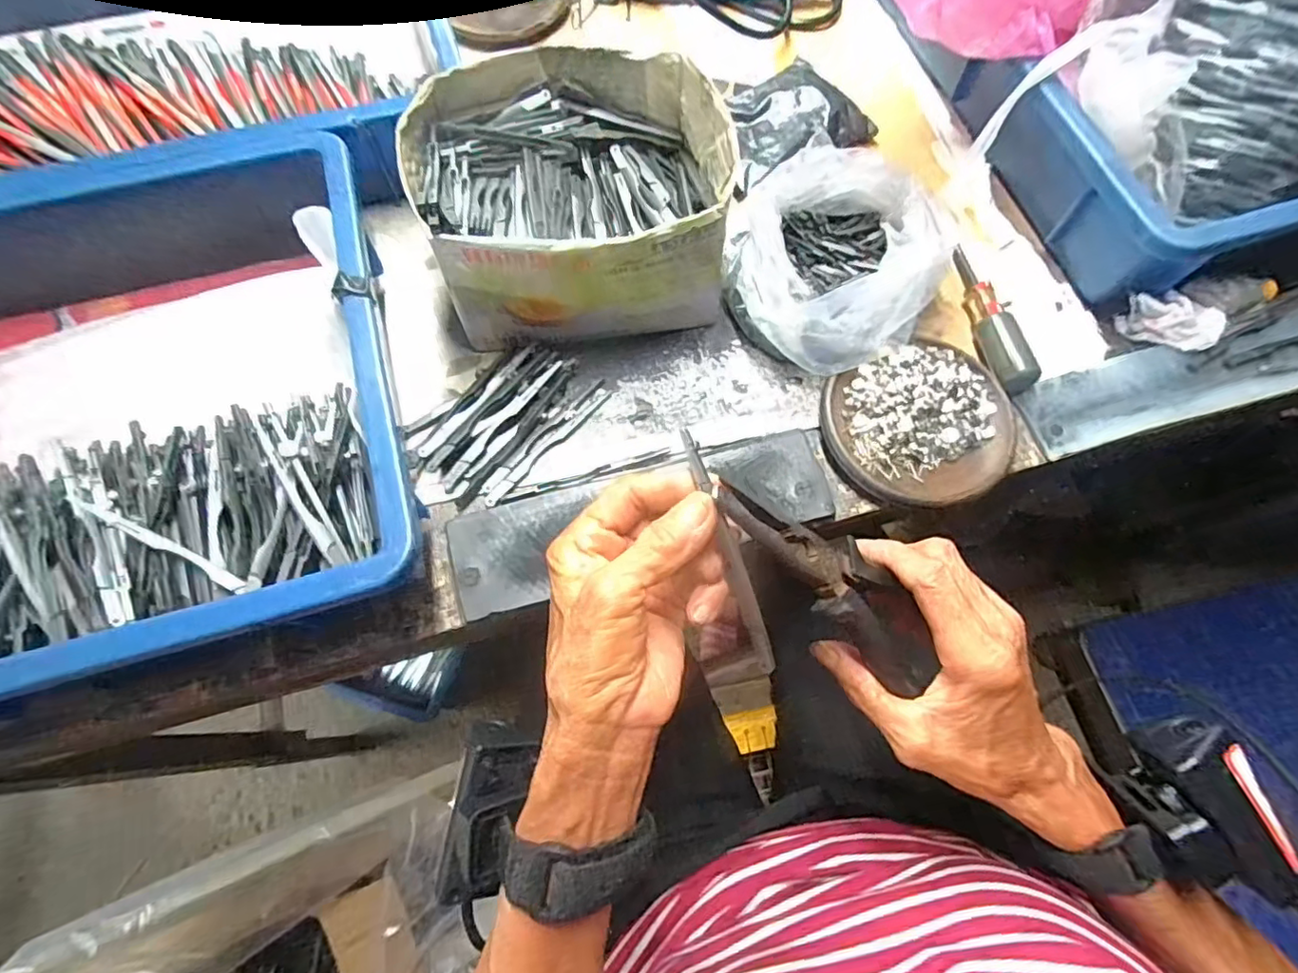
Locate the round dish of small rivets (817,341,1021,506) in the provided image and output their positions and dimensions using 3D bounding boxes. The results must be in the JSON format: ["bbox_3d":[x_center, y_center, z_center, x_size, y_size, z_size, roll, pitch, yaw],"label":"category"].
[{"bbox_3d":[0.165,-0.037,0.360,0.113,0.021,0.098,-22,71,-9],"label":"round dish of small rivets"}]

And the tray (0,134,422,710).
[{"bbox_3d":[-0.352,-0.018,0.316,0.430,0.078,0.281,-16,70,-7],"label":"tray"}]

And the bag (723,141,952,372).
[{"bbox_3d":[0.118,-0.145,0.385,0.130,0.058,0.138,40,73,13],"label":"bag"}]

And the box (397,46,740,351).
[{"bbox_3d":[-0.046,-0.177,0.375,0.173,0.096,0.155,-6,69,-3],"label":"box"}]

